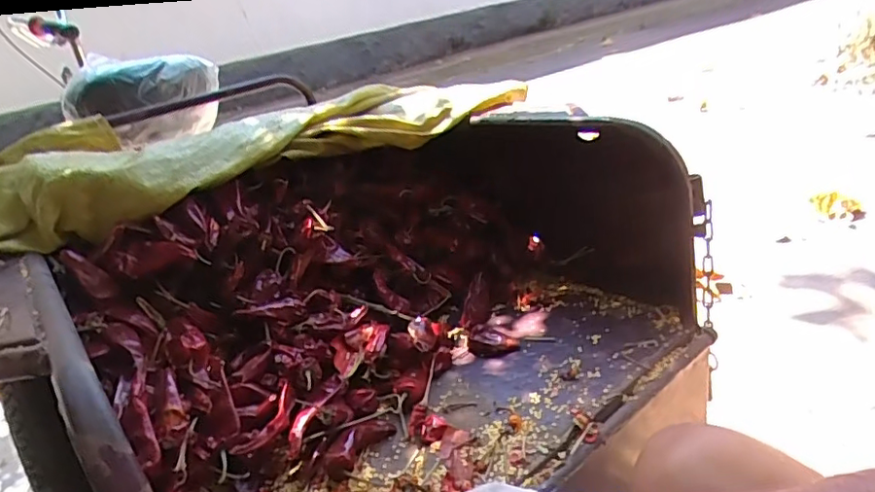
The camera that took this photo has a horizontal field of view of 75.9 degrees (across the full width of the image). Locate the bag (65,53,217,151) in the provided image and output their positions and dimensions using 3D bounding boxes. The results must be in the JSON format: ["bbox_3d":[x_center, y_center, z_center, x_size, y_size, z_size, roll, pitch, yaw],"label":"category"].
[{"bbox_3d":[-0.515,-0.253,0.999,0.124,0.156,0.235,10,32,40],"label":"bag"}]

